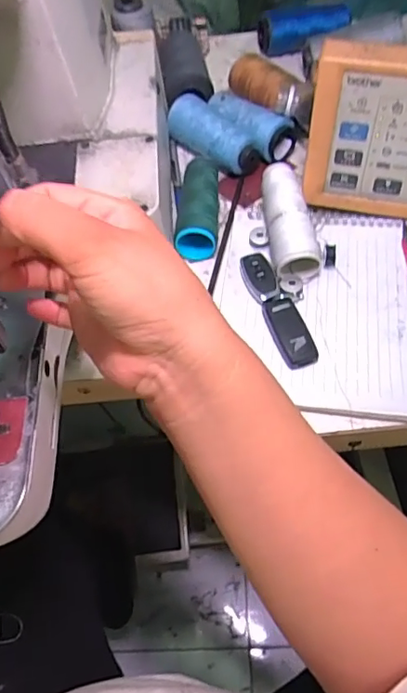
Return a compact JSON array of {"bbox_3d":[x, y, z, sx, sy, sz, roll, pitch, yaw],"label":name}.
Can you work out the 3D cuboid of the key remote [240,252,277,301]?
[{"bbox_3d":[0.051,-0.062,0.503,0.026,0.018,0.053,-18,60,-8],"label":"key remote"}]

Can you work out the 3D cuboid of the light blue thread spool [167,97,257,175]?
[{"bbox_3d":[0.011,-0.228,0.594,0.054,0.046,0.108,-34,63,-17],"label":"light blue thread spool"}]

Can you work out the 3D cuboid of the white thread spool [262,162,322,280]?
[{"bbox_3d":[0.079,-0.120,0.515,0.039,0.041,0.113,-7,59,-1],"label":"white thread spool"}]

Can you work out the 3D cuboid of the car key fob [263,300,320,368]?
[{"bbox_3d":[0.073,-0.013,0.469,0.029,0.013,0.066,-19,60,-9],"label":"car key fob"}]

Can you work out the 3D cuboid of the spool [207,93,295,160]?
[{"bbox_3d":[0.047,-0.245,0.601,0.106,0.040,0.052,40,68,23],"label":"spool"}]

